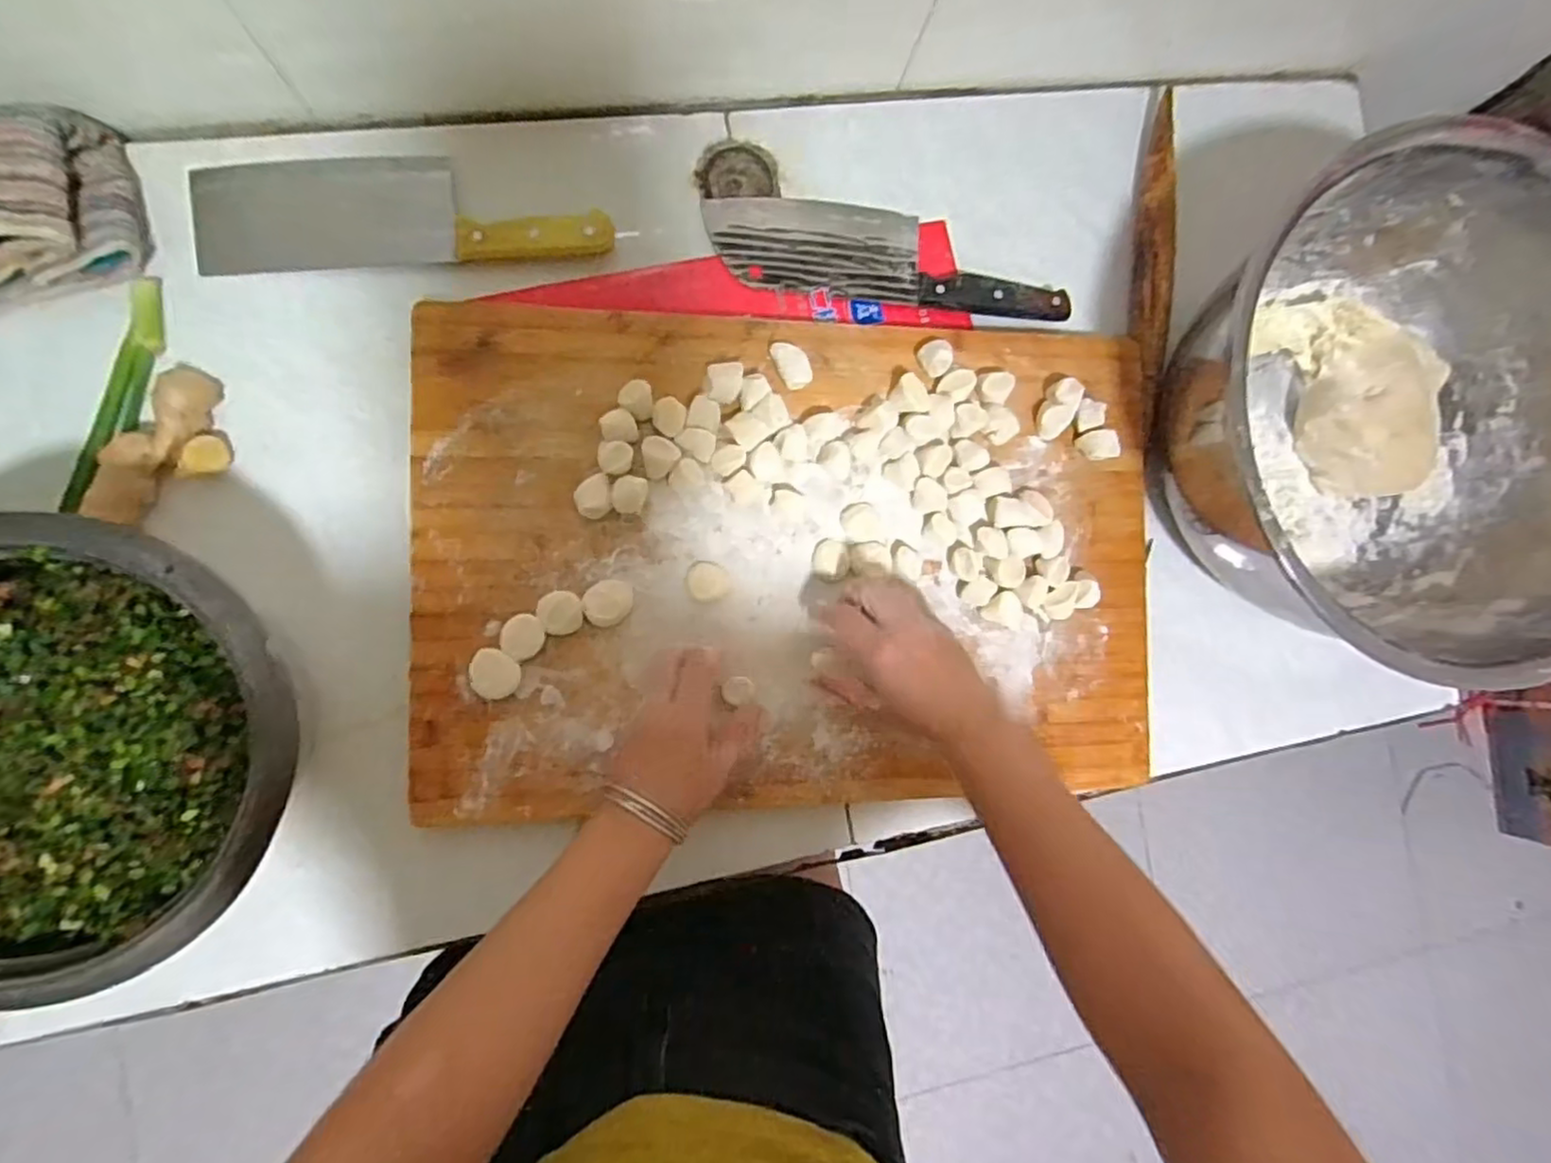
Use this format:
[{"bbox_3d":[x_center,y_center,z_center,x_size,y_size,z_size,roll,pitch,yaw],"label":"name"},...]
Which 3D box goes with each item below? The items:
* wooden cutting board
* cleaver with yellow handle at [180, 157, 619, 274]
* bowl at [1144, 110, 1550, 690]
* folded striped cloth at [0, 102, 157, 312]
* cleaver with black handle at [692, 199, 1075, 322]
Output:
[{"bbox_3d":[0.025,-0.018,0.511,0.558,0.032,0.364,0,85,-7],"label":"wooden cutting board"},{"bbox_3d":[-0.273,-0.279,0.507,0.286,0.033,0.085,-6,86,-7],"label":"cleaver with yellow handle"},{"bbox_3d":[0.492,-0.124,0.548,0.393,0.164,0.361,0,88,-8],"label":"bowl"},{"bbox_3d":[-0.515,-0.246,0.448,0.157,0.054,0.112,-11,91,-8],"label":"folded striped cloth"},{"bbox_3d":[0.093,-0.267,0.552,0.291,0.017,0.079,4,84,-7],"label":"cleaver with black handle"}]

